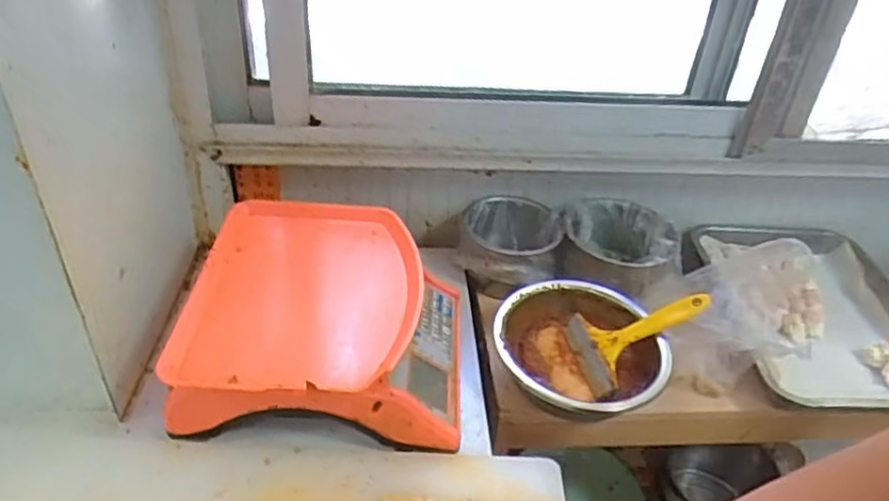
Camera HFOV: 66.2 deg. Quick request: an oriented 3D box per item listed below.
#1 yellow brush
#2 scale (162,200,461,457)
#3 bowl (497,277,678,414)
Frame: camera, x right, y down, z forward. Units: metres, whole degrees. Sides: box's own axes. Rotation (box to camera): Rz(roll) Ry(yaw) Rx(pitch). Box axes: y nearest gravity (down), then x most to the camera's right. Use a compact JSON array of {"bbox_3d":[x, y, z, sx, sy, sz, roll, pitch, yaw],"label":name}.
[{"bbox_3d":[0.229,0.092,0.796,0.165,0.022,0.101,-27,41,3],"label":"yellow brush"},{"bbox_3d":[-0.121,0.076,0.748,0.285,0.105,0.286,6,38,-1],"label":"scale"},{"bbox_3d":[0.155,0.120,0.792,0.187,0.061,0.186,4,38,-3],"label":"bowl"}]

